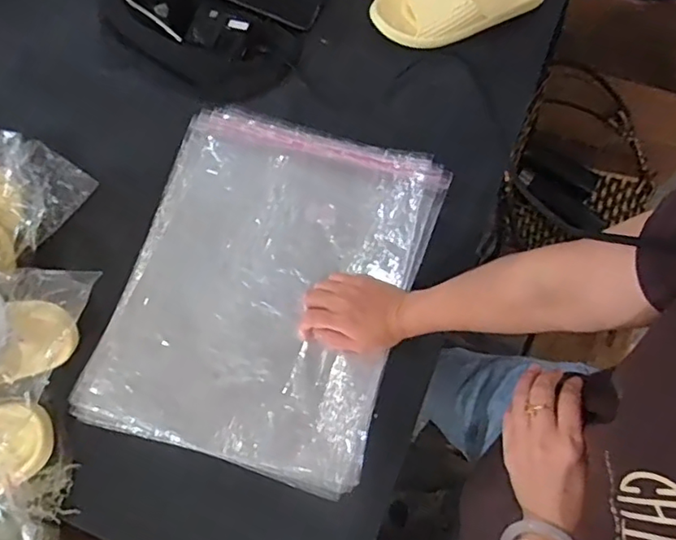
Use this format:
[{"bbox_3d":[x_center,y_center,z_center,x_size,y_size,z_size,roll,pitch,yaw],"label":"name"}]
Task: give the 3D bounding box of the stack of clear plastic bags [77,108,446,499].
[{"bbox_3d":[-0.076,0.009,0.665,0.309,0.034,0.395,16,73,6],"label":"stack of clear plastic bags"}]

